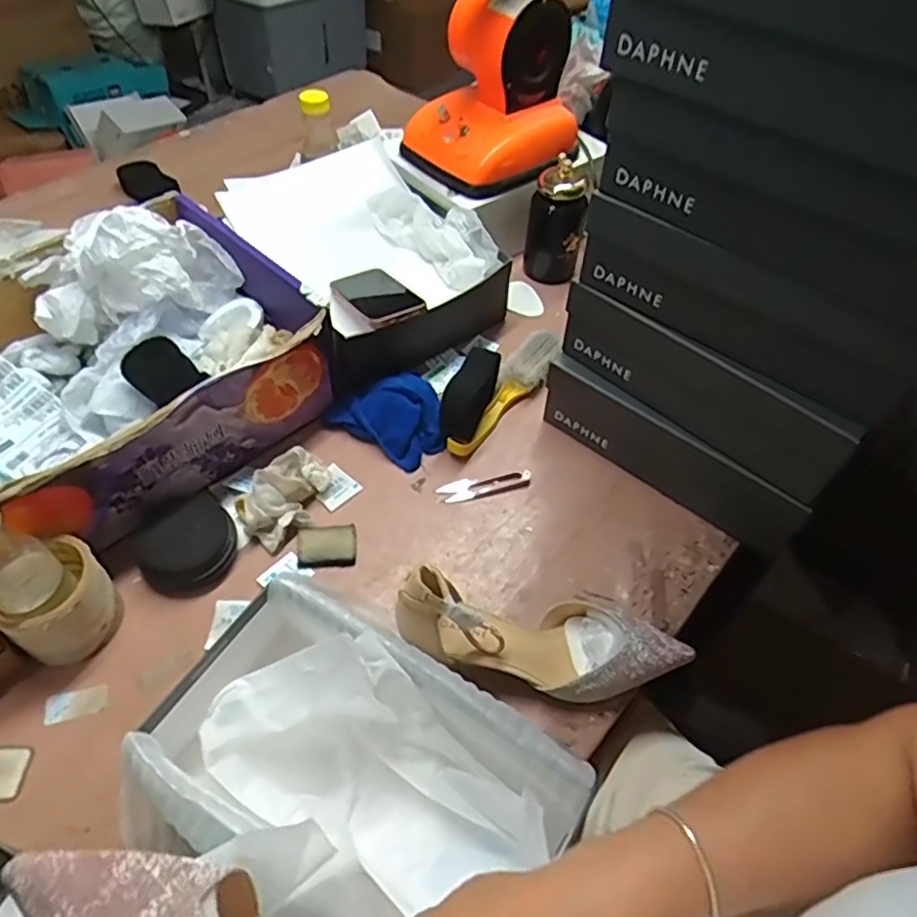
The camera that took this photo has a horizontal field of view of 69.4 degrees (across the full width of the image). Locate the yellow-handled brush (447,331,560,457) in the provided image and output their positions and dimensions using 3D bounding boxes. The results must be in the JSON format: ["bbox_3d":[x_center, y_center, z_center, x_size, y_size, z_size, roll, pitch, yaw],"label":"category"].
[{"bbox_3d":[0.061,-0.077,0.802,0.051,0.042,0.213,27,55,18],"label":"yellow-handled brush"}]

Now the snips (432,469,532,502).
[{"bbox_3d":[0.031,0.029,0.738,0.102,0.012,0.028,-13,53,-12],"label":"snips"}]

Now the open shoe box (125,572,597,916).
[{"bbox_3d":[-0.078,0.241,0.488,0.292,0.120,0.195,25,54,17],"label":"open shoe box"}]

